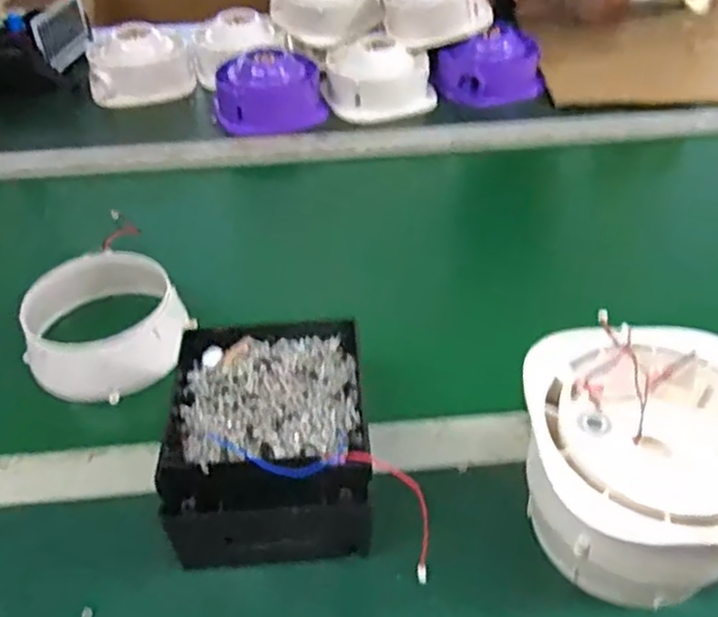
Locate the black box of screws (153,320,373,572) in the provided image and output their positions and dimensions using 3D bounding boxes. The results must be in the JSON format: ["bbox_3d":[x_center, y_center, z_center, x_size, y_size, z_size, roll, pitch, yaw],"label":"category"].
[{"bbox_3d":[-0.056,0.082,0.438,0.121,0.070,0.153,-3,42,-1],"label":"black box of screws"}]

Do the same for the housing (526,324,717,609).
[{"bbox_3d":[0.165,0.094,0.397,0.139,0.102,0.135,5,43,7],"label":"housing"}]

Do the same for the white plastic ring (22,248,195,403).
[{"bbox_3d":[-0.205,0.010,0.549,0.121,0.055,0.120,-1,42,1],"label":"white plastic ring"}]

